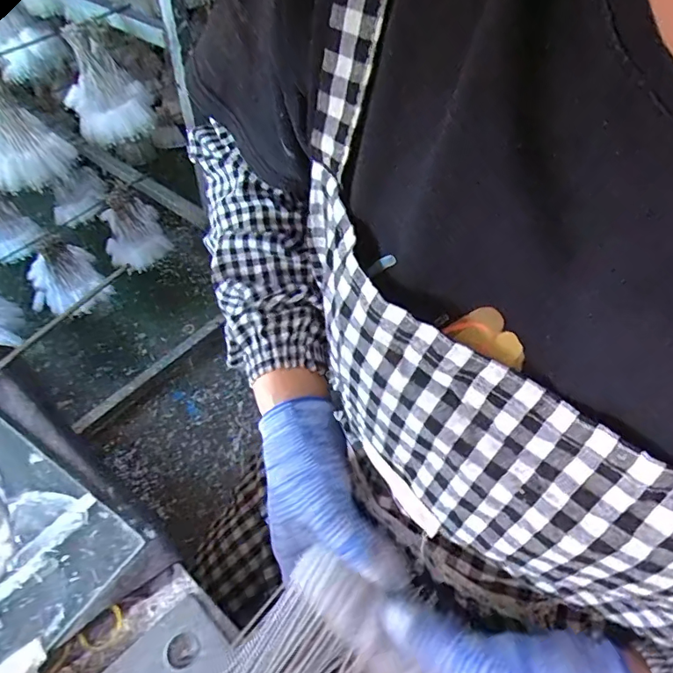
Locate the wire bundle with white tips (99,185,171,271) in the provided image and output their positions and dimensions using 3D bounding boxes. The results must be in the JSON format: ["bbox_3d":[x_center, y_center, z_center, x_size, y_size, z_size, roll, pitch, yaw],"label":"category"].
[{"bbox_3d":[-0.523,-0.279,1.303,0.150,0.185,0.110,-19,55,-18],"label":"wire bundle with white tips"}]

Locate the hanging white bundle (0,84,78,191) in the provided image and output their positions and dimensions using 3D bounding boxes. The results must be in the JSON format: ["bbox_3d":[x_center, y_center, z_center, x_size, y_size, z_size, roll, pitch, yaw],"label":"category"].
[{"bbox_3d":[-0.532,-0.346,0.829,0.135,0.161,0.129,-27,56,-24],"label":"hanging white bundle"}]

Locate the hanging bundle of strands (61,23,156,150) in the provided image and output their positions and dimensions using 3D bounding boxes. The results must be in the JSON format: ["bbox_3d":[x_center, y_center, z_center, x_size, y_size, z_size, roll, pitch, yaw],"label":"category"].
[{"bbox_3d":[-0.416,-0.455,0.918,0.141,0.193,0.120,-18,53,-18],"label":"hanging bundle of strands"}]

